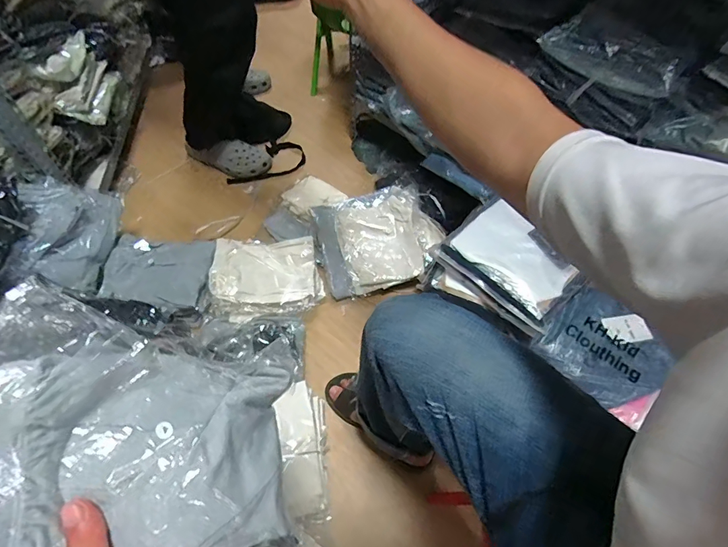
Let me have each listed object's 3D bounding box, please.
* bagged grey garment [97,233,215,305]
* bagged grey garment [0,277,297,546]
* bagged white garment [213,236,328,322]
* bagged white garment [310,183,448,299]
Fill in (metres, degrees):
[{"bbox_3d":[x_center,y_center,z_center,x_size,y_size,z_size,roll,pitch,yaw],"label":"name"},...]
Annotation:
[{"bbox_3d":[-0.485,-0.014,0.943,0.236,0.030,0.185,3,58,1],"label":"bagged grey garment"},{"bbox_3d":[-0.154,0.127,0.287,0.210,0.030,0.207,7,73,-35],"label":"bagged grey garment"},{"bbox_3d":[-0.234,0.003,0.989,0.253,0.079,0.206,-8,58,-6],"label":"bagged white garment"},{"bbox_3d":[0.036,-0.097,1.051,0.304,0.042,0.276,-19,72,-1],"label":"bagged white garment"}]

